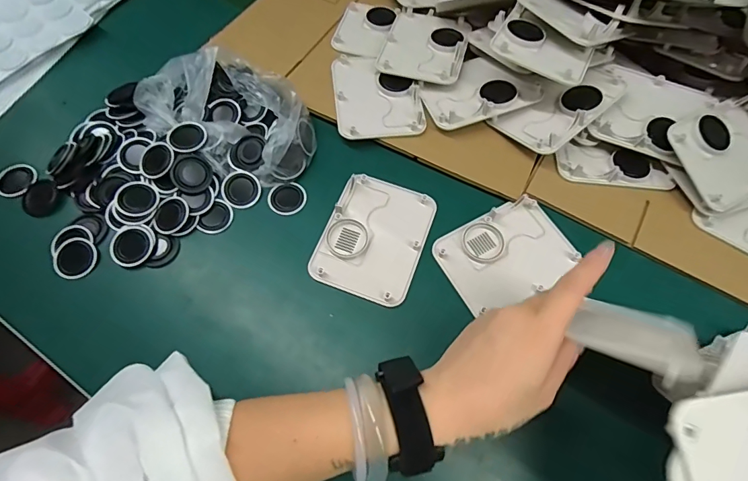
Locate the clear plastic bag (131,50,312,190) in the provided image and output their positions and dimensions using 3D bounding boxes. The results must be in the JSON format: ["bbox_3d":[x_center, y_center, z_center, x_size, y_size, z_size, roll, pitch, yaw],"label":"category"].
[{"bbox_3d":[-0.149,-0.142,0.437,0.186,0.055,0.120,31,67,13],"label":"clear plastic bag"}]

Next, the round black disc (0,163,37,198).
[{"bbox_3d":[-0.375,-0.065,0.439,0.037,0.011,0.041,-18,66,-10],"label":"round black disc"}]

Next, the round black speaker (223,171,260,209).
[{"bbox_3d":[-0.137,-0.053,0.431,0.039,0.004,0.037,1,79,-3],"label":"round black speaker"}]

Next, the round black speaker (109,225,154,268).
[{"bbox_3d":[-0.234,0.005,0.403,0.040,0.007,0.039,1,64,-2],"label":"round black speaker"}]

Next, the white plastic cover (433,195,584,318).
[{"bbox_3d":[0.131,0.012,0.408,0.126,0.011,0.085,-25,68,-13],"label":"white plastic cover"}]

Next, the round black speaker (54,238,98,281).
[{"bbox_3d":[-0.284,0.016,0.398,0.036,0.006,0.039,1,64,-2],"label":"round black speaker"}]

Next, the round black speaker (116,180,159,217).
[{"bbox_3d":[-0.236,-0.041,0.416,0.038,0.005,0.038,3,72,-9],"label":"round black speaker"}]

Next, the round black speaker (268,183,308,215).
[{"bbox_3d":[-0.090,-0.044,0.435,0.039,0.006,0.034,-28,68,-14],"label":"round black speaker"}]

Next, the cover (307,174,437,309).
[{"bbox_3d":[0.001,-0.005,0.412,0.097,0.008,0.124,19,65,7],"label":"cover"}]

